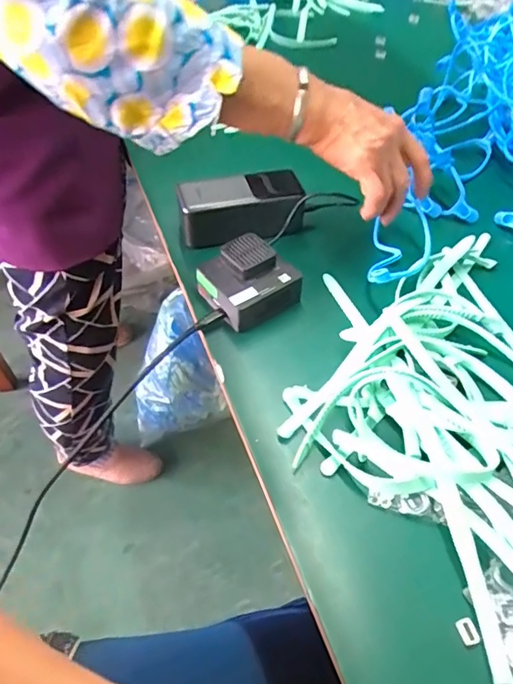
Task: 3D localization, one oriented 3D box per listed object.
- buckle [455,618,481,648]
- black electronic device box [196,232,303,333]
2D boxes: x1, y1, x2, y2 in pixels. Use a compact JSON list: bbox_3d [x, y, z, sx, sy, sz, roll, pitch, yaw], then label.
[{"bbox_3d":[0.131,0.180,0.317,0.011,0.004,0.015,-16,52,-16],"label":"buckle"},{"bbox_3d":[-0.006,-0.057,0.481,0.079,0.051,0.071,-27,56,-24],"label":"black electronic device box"}]

